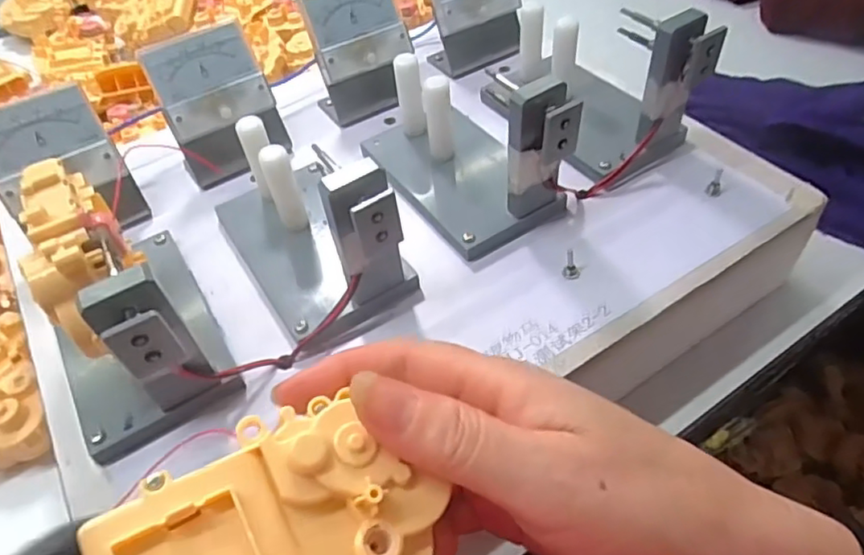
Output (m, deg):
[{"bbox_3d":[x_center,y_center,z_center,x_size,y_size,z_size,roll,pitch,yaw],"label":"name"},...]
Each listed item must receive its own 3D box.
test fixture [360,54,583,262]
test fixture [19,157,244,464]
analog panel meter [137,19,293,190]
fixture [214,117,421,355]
[{"bbox_3d":[0.016,-0.081,0.333,0.066,0.079,0.128,-29,52,-17],"label":"test fixture"},{"bbox_3d":[-0.153,0.001,0.279,0.069,0.083,0.158,-28,52,-17],"label":"test fixture"},{"bbox_3d":[-0.132,-0.105,0.373,0.065,0.077,0.040,-29,53,-18],"label":"analog panel meter"},{"bbox_3d":[-0.067,-0.035,0.302,0.069,0.079,0.125,-27,52,-16],"label":"fixture"}]

